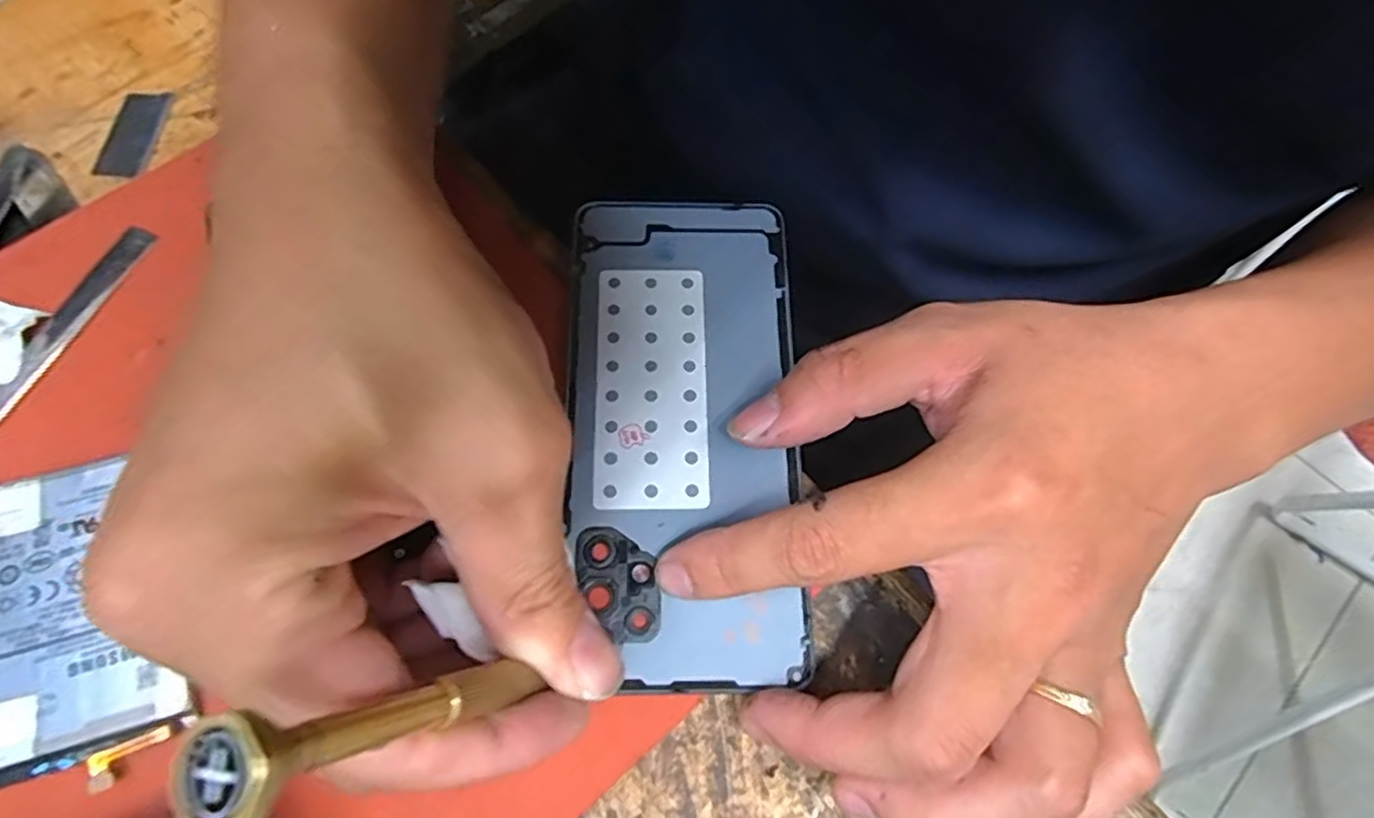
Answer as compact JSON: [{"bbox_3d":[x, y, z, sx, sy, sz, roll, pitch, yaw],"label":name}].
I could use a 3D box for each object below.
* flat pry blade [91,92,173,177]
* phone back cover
[{"bbox_3d":[-0.205,-0.102,0.251,0.020,0.004,0.038,6,68,0],"label":"flat pry blade"},{"bbox_3d":[-0.001,0.002,0.212,0.069,0.005,0.155,-1,70,-3],"label":"phone back cover"}]

